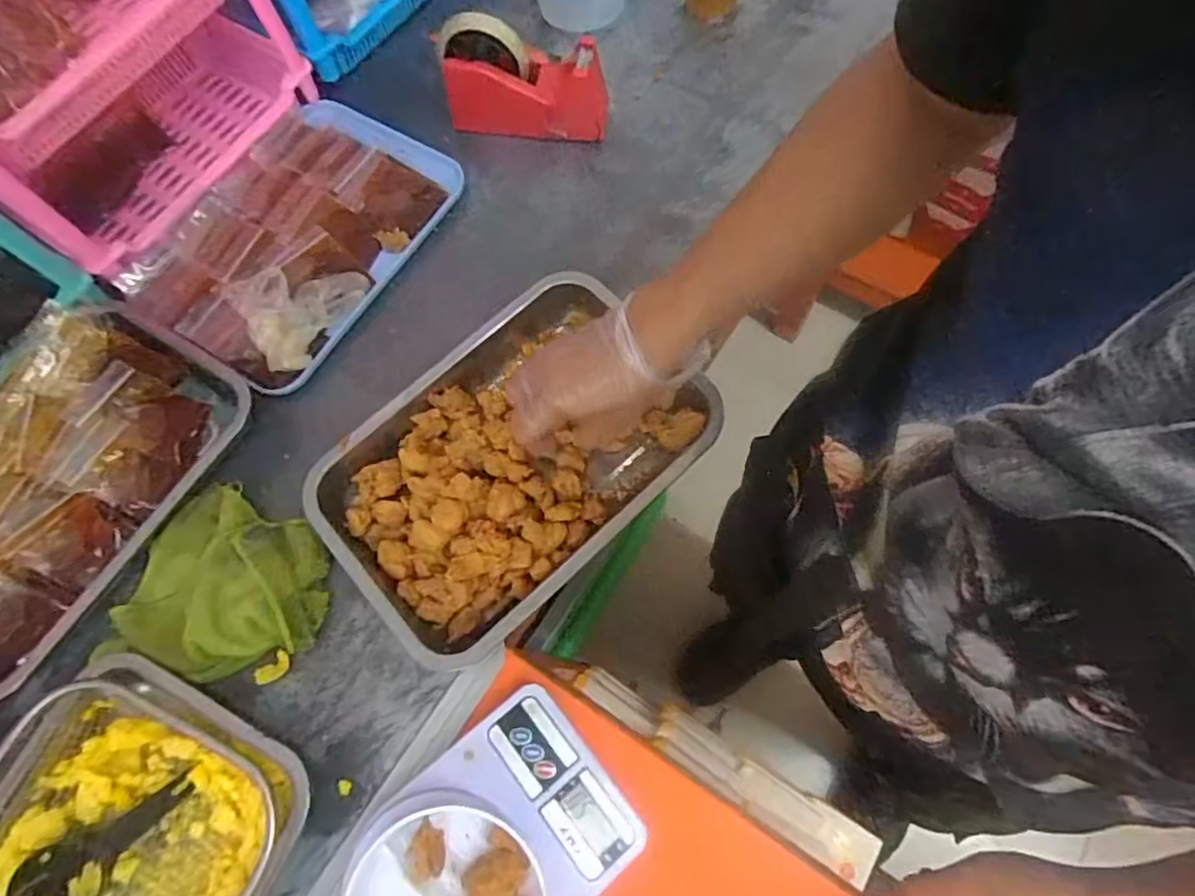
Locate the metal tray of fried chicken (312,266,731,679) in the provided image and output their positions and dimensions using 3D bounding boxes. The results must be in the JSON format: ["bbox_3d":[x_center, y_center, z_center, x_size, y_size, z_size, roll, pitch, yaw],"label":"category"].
[{"bbox_3d":[-0.076,0.004,0.538,0.304,0.047,0.225,-42,75,-12],"label":"metal tray of fried chicken"}]

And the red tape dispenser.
[{"bbox_3d":[-0.074,-0.371,0.643,0.162,0.103,0.050,0,68,4],"label":"red tape dispenser"}]

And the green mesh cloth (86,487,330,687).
[{"bbox_3d":[-0.298,0.106,0.515,0.149,0.043,0.143,8,68,7],"label":"green mesh cloth"}]

